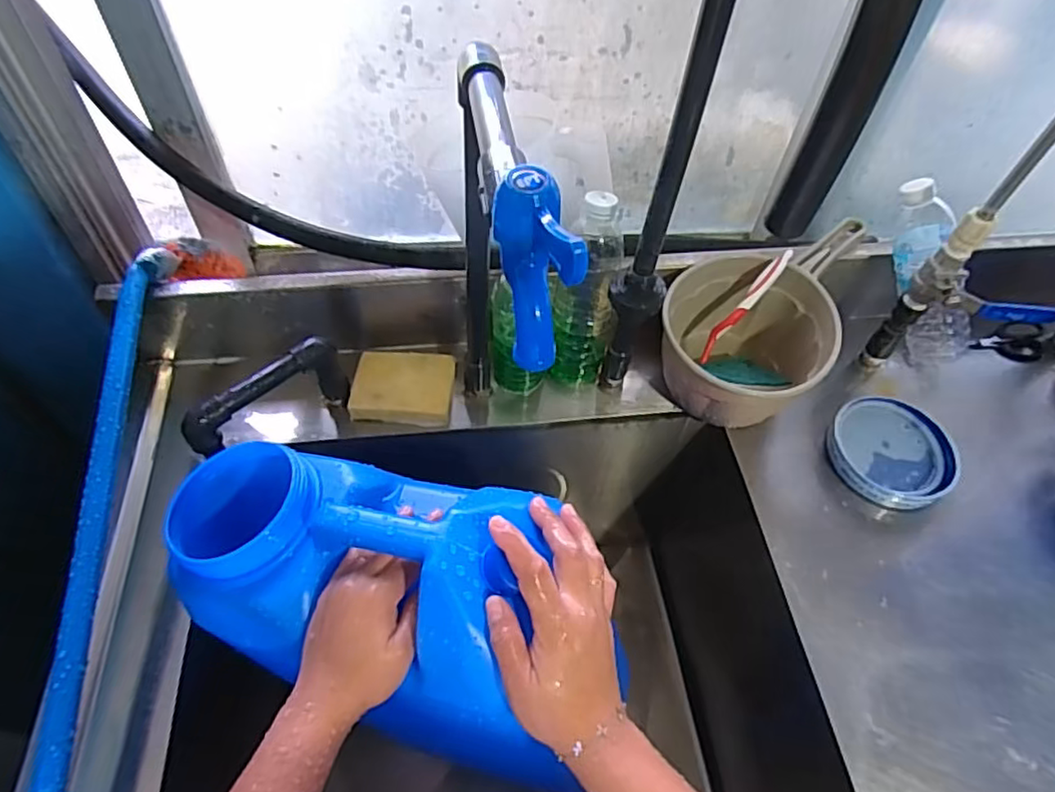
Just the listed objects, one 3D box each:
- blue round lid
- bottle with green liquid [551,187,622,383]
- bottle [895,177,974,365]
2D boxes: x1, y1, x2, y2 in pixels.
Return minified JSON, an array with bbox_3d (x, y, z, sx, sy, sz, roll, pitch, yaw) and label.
[{"bbox_3d":[0.373,0.059,0.652,0.119,0.031,0.115,2,53,-3],"label":"blue round lid"},{"bbox_3d":[0.058,-0.099,0.653,0.061,0.211,0.057,1,53,-3],"label":"bottle with green liquid"},{"bbox_3d":[0.426,-0.115,0.675,0.058,0.223,0.053,4,43,45],"label":"bottle"}]

